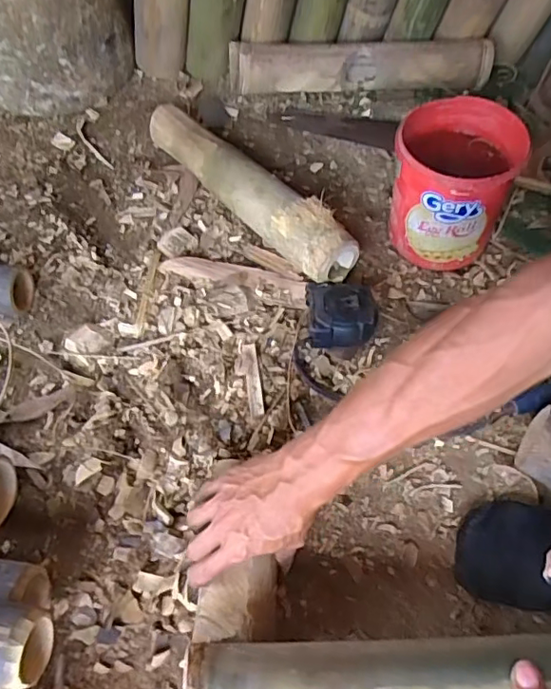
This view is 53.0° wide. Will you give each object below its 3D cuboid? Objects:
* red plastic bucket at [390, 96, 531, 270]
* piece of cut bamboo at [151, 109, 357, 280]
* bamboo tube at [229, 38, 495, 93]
[{"bbox_3d":[0.211,-0.192,0.684,0.136,0.168,0.134,0,60,-1],"label":"red plastic bucket"},{"bbox_3d":[-0.040,-0.209,0.743,0.071,0.075,0.357,-39,68,-20],"label":"piece of cut bamboo"},{"bbox_3d":[0.132,-0.435,0.862,0.405,0.069,0.063,-4,60,-1],"label":"bamboo tube"}]

